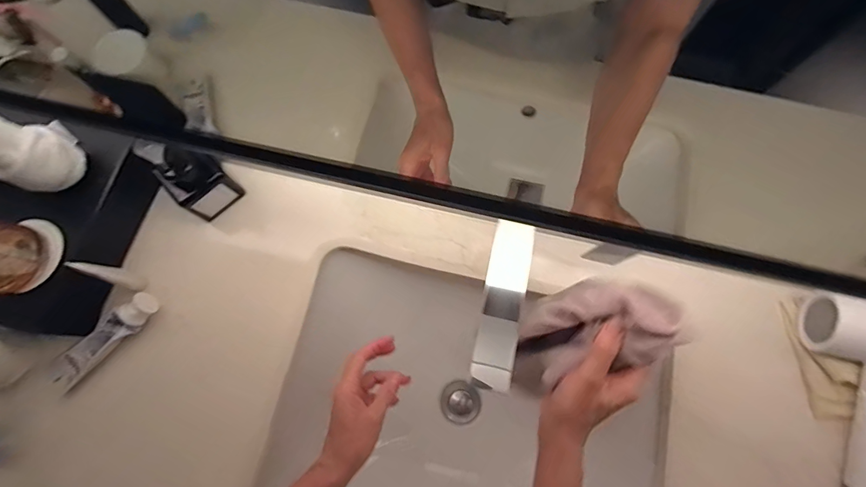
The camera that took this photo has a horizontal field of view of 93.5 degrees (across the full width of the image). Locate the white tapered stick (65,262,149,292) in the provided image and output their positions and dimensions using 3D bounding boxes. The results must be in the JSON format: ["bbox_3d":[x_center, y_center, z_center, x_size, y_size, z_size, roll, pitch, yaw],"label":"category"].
[{"bbox_3d":[-0.385,0.038,0.488,0.025,0.088,0.020,12,75,26],"label":"white tapered stick"}]

